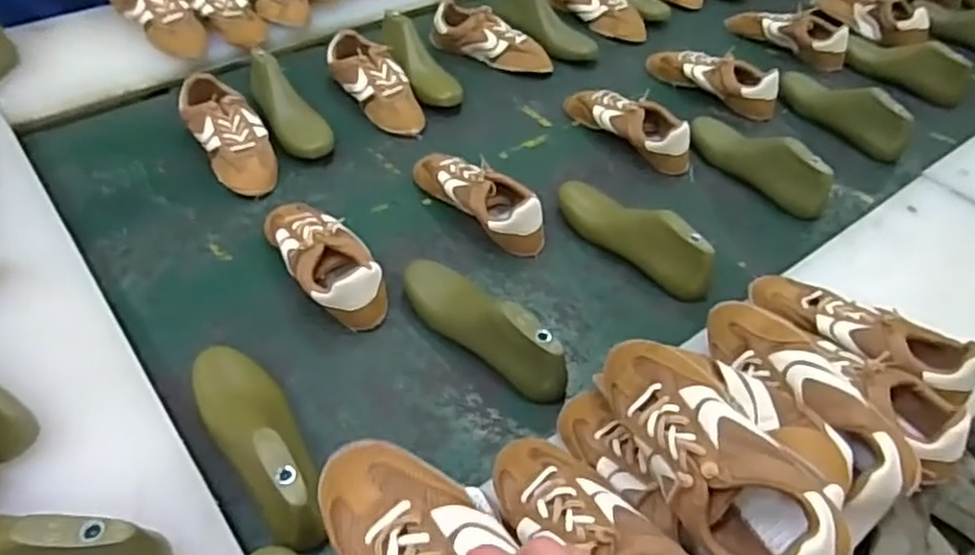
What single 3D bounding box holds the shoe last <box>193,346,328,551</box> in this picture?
[{"bbox_3d":[-0.225,0.141,0.661,0.071,0.094,0.241,-28,56,-26],"label":"shoe last"}]

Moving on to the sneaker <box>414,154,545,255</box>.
[{"bbox_3d":[-0.018,-0.112,0.922,0.223,0.072,0.072,37,56,25],"label":"sneaker"}]

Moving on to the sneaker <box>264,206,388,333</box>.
[{"bbox_3d":[-0.202,-0.030,0.830,0.089,0.073,0.224,-23,54,-23],"label":"sneaker"}]

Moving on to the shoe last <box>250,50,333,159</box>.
[{"bbox_3d":[-0.298,-0.264,1.030,0.080,0.076,0.223,-19,53,-20],"label":"shoe last"}]

